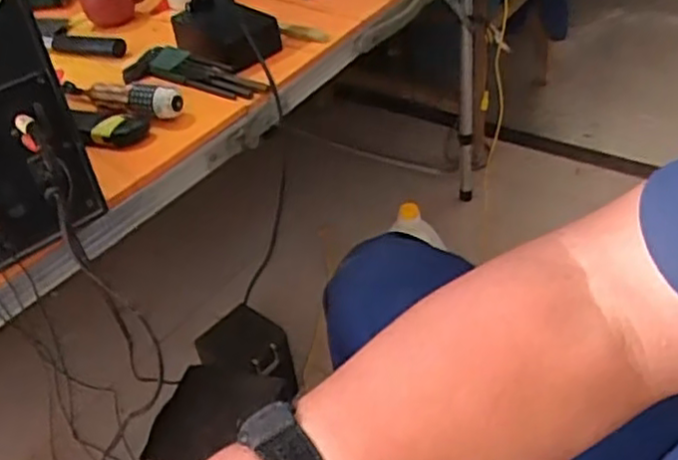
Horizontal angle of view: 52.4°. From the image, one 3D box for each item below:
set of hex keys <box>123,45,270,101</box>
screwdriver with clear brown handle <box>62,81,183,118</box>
[{"bbox_3d":[-0.159,-0.179,0.757,0.174,0.032,0.052,18,45,27],"label":"set of hex keys"},{"bbox_3d":[-0.230,-0.140,0.713,0.167,0.039,0.027,20,45,29],"label":"screwdriver with clear brown handle"}]

